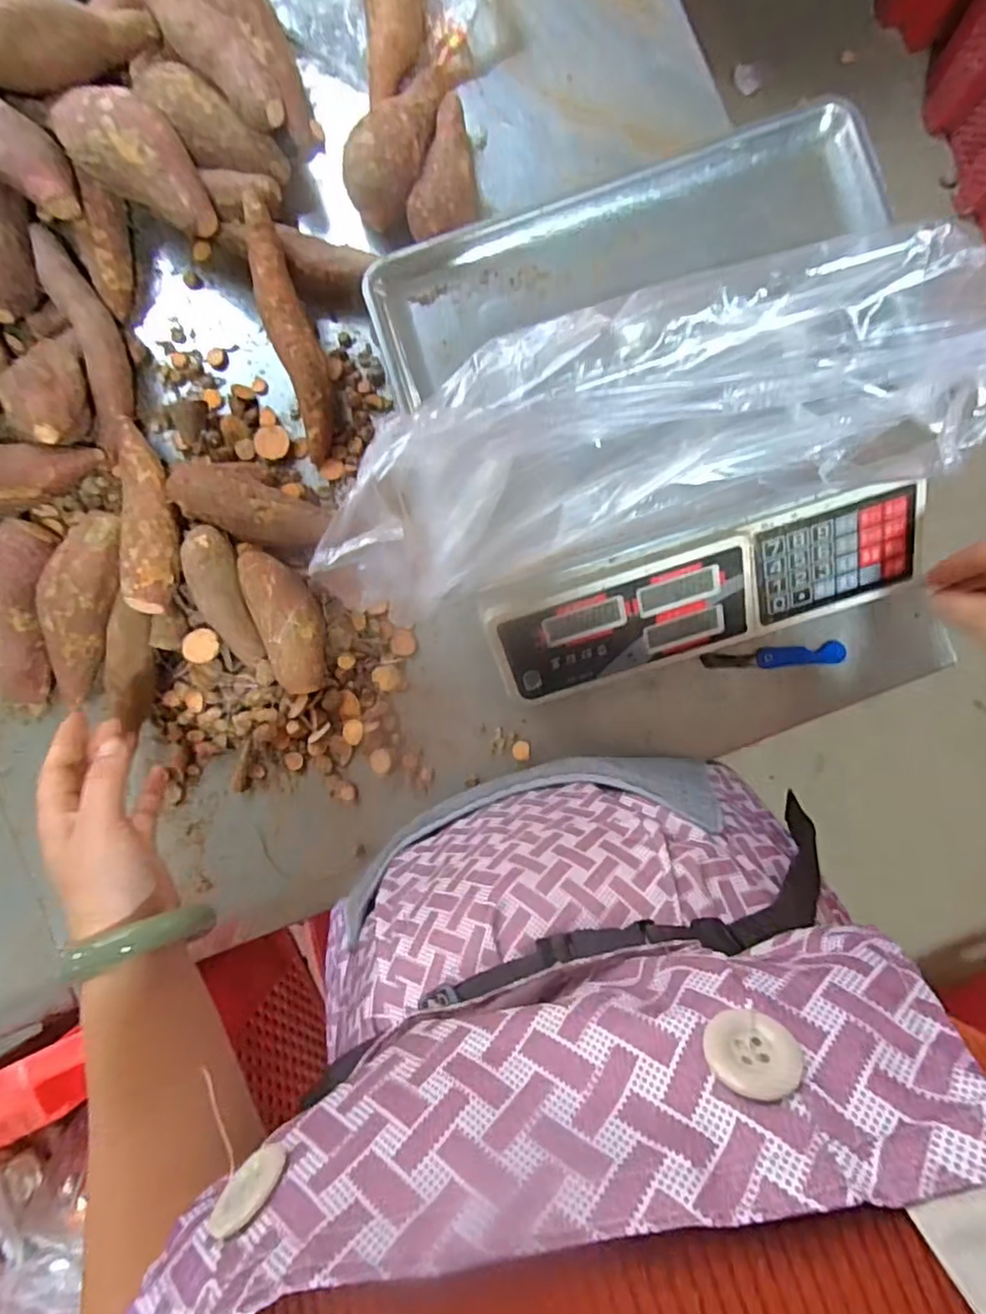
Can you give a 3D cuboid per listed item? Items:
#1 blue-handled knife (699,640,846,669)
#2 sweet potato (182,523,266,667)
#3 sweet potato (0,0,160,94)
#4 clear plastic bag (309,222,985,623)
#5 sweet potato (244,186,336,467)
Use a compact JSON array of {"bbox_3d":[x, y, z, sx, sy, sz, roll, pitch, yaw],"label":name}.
[{"bbox_3d":[0.228,0.000,0.516,0.113,0.013,0.017,-4,86,3],"label":"blue-handled knife"},{"bbox_3d":[-0.213,-0.048,0.504,0.036,0.029,0.114,-18,102,2],"label":"sweet potato"},{"bbox_3d":[-0.339,-0.452,0.457,0.177,0.049,0.053,-9,86,-12],"label":"sweet potato"},{"bbox_3d":[0.083,-0.138,0.368,0.352,0.130,0.136,-16,86,2],"label":"clear plastic bag"},{"bbox_3d":[-0.161,-0.258,0.506,0.036,0.034,0.193,-15,103,2],"label":"sweet potato"}]

